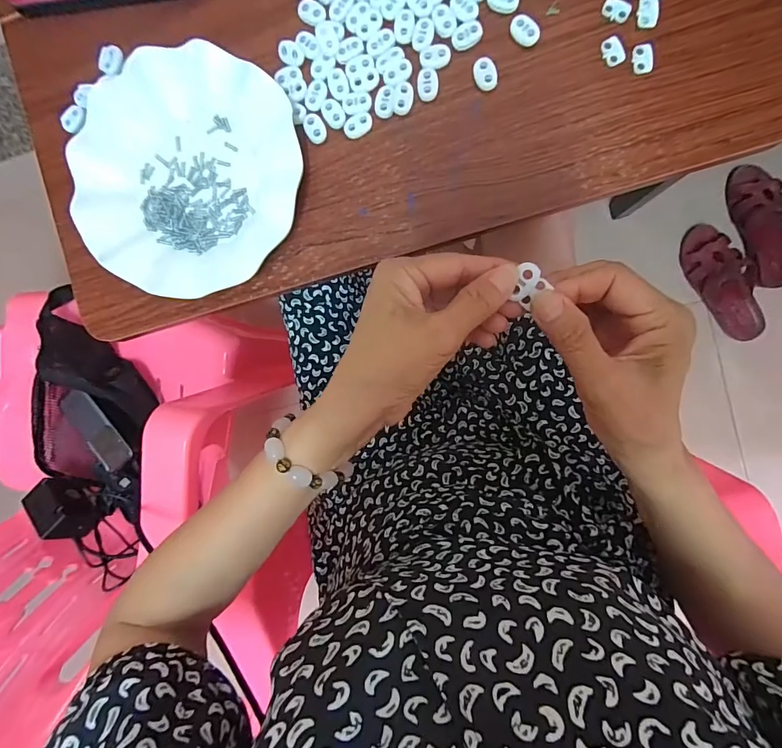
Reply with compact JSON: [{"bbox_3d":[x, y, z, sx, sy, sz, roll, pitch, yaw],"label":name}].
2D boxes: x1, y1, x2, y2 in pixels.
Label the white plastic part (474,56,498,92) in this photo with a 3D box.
[{"bbox_3d":[0.070,-0.222,0.306,0.016,0.005,0.022,-22,92,9],"label":"white plastic part"}]

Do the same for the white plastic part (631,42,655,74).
[{"bbox_3d":[0.178,-0.223,0.292,0.013,0.004,0.019,-7,95,8],"label":"white plastic part"}]

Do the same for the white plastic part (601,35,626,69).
[{"bbox_3d":[0.158,-0.229,0.294,0.013,0.004,0.019,-25,92,9],"label":"white plastic part"}]

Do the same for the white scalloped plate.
[{"bbox_3d":[-0.164,-0.157,0.329,0.185,0.024,0.179,1,96,7],"label":"white scalloped plate"}]

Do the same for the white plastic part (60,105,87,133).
[{"bbox_3d":[-0.268,-0.215,0.349,0.012,0.007,0.023,33,99,3],"label":"white plastic part"}]

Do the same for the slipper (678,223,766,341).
[{"bbox_3d":[0.600,-0.166,0.745,0.090,0.052,0.220,-24,92,7],"label":"slipper"}]

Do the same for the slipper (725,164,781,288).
[{"bbox_3d":[0.659,-0.262,0.721,0.084,0.050,0.216,-17,93,7],"label":"slipper"}]

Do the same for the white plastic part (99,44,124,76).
[{"bbox_3d":[-0.231,-0.259,0.342,0.013,0.009,0.024,15,97,6],"label":"white plastic part"}]

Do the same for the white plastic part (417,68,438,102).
[{"bbox_3d":[0.028,-0.218,0.311,0.016,0.004,0.021,0,95,7],"label":"white plastic part"}]

